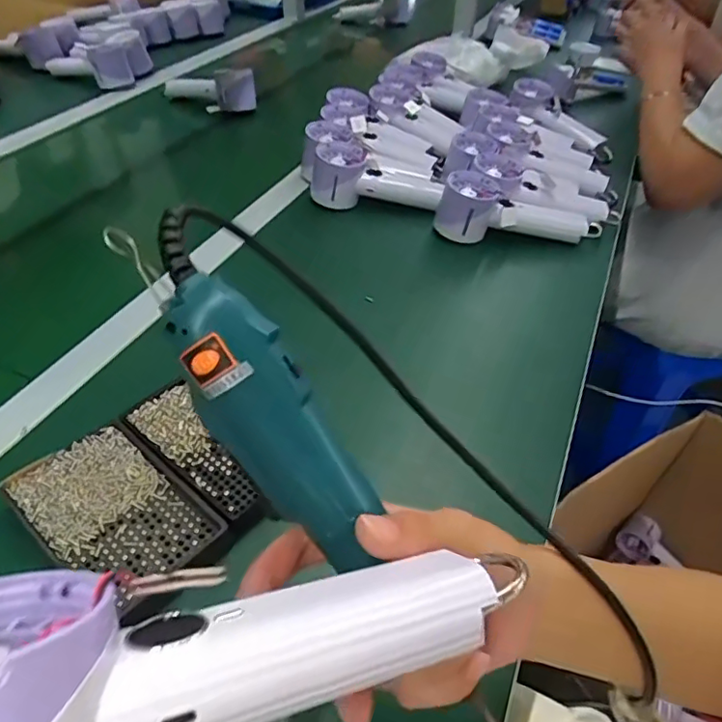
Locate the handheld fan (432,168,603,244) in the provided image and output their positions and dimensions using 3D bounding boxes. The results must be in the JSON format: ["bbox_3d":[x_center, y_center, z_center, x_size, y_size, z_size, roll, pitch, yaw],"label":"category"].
[{"bbox_3d":[0.191,-0.177,0.696,0.204,0.064,0.066,7,42,-13],"label":"handheld fan"}]

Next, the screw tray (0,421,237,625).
[{"bbox_3d":[-0.166,0.104,0.383,0.139,0.023,0.086,30,51,28],"label":"screw tray"}]

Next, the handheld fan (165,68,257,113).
[{"bbox_3d":[-0.260,-0.467,0.949,0.178,0.067,0.041,21,47,20],"label":"handheld fan"}]

